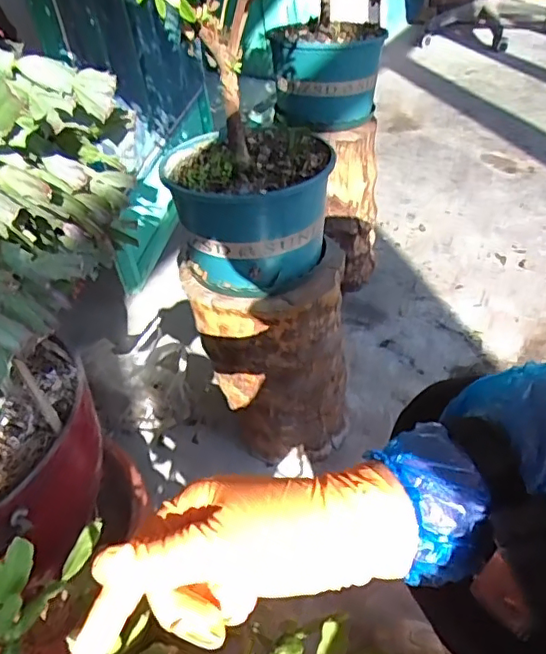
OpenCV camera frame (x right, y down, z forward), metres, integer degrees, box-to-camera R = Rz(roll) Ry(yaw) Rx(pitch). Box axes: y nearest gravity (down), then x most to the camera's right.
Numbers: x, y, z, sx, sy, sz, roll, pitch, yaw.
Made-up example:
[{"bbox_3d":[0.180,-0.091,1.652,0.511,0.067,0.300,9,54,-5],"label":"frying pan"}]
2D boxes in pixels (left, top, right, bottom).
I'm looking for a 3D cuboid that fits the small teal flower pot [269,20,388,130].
[{"bbox_3d":[0.094,-0.434,0.991,0.175,0.137,0.168,-5,39,4],"label":"small teal flower pot"}]

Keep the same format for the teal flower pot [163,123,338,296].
[{"bbox_3d":[-0.024,-0.153,0.711,0.182,0.140,0.177,-5,39,4],"label":"teal flower pot"}]

